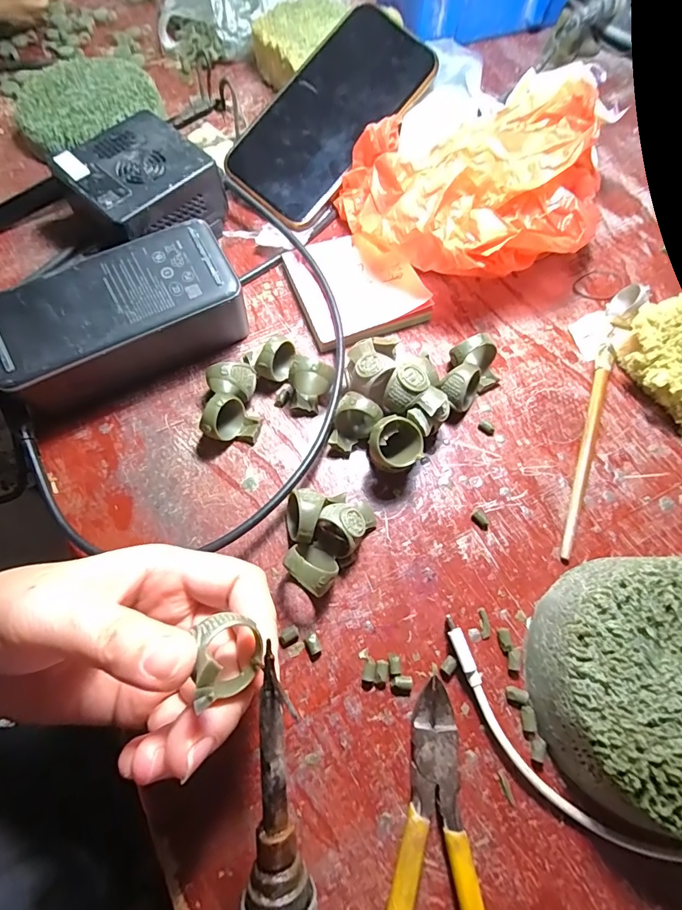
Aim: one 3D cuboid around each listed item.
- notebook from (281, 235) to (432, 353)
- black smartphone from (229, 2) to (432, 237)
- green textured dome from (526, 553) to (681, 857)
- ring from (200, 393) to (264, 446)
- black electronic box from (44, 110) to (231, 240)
[{"bbox_3d":[0.009,-0.110,0.286,0.074,0.016,0.084,-22,69,-10],"label":"notebook"},{"bbox_3d":[-0.008,-0.246,0.313,0.080,0.010,0.164,37,87,5],"label":"black smartphone"},{"bbox_3d":[0.136,0.100,0.185,0.099,0.045,0.104,0,67,-1],"label":"green textured dome"},{"bbox_3d":[-0.059,-0.017,0.240,0.022,0.030,0.027,35,71,13],"label":"ring"},{"bbox_3d":[-0.126,-0.167,0.288,0.083,0.050,0.079,41,73,15],"label":"black electronic box"}]

